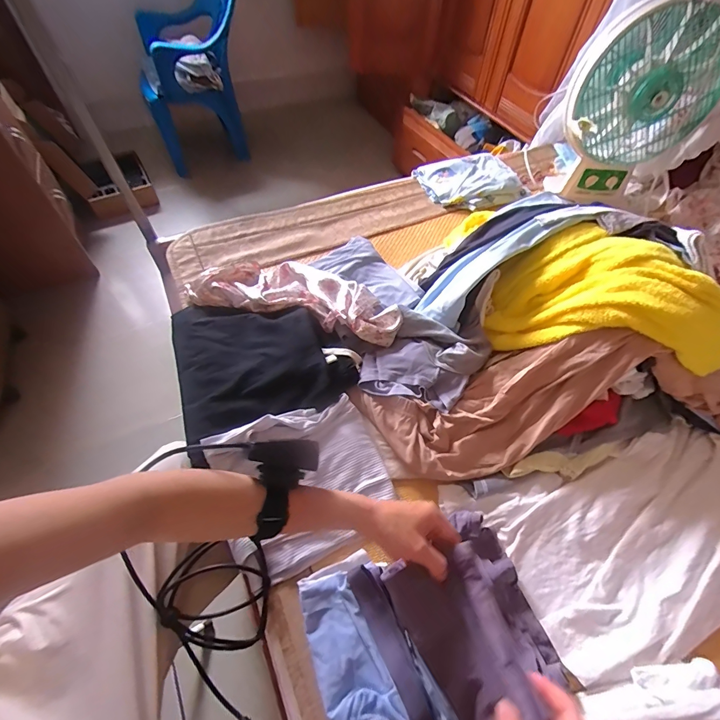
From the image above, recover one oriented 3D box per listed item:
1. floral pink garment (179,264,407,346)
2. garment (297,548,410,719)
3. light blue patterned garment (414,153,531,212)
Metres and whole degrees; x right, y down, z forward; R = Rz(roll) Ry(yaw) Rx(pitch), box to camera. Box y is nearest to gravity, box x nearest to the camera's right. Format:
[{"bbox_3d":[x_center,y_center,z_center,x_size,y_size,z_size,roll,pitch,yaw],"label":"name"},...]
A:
[{"bbox_3d":[-0.116,-0.135,0.695,0.406,0.042,0.156,15,57,9],"label":"floral pink garment"},{"bbox_3d":[-0.010,0.322,0.409,0.091,0.031,0.187,-13,57,-10],"label":"garment"},{"bbox_3d":[0.291,-0.457,0.974,0.246,0.049,0.220,-17,54,-16],"label":"light blue patterned garment"}]

